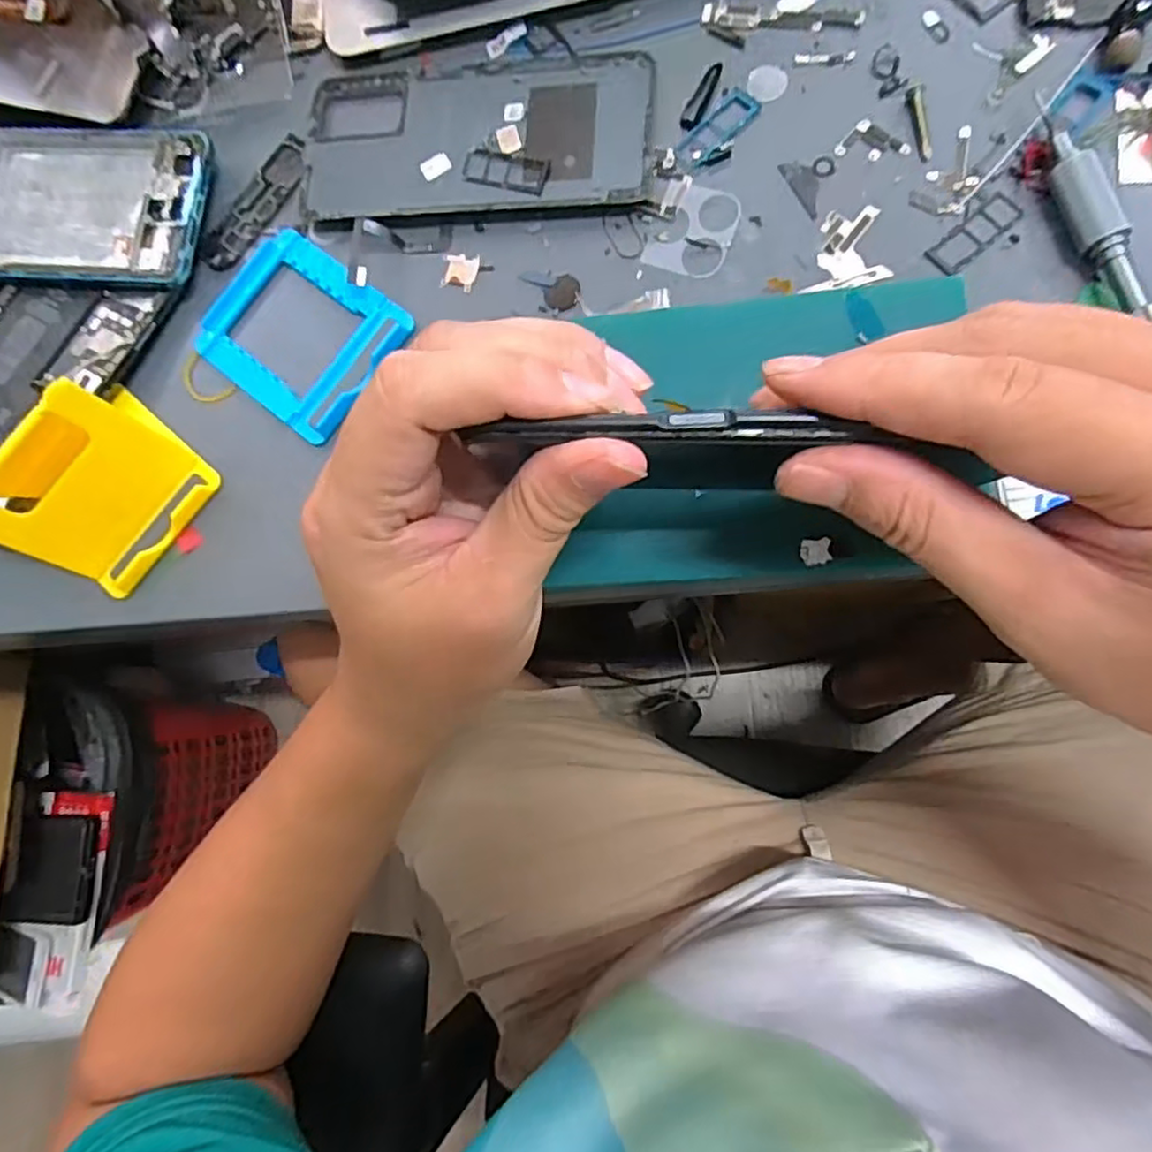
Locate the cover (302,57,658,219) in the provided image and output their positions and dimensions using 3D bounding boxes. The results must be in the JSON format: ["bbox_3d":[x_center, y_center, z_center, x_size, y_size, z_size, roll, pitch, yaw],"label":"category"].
[{"bbox_3d":[-0.046,-0.196,0.301,0.156,0.004,0.072,2,81,9],"label":"cover"}]

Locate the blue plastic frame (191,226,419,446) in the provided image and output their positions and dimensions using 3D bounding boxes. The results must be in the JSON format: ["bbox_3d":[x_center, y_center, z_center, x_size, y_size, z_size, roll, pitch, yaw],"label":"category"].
[{"bbox_3d":[-0.124,-0.109,0.305,0.087,0.006,0.071,38,88,12],"label":"blue plastic frame"}]

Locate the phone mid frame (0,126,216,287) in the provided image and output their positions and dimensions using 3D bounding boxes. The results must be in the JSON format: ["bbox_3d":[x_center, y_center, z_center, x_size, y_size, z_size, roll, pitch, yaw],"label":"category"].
[{"bbox_3d":[-0.252,-0.175,0.320,0.163,0.009,0.077,5,82,9],"label":"phone mid frame"}]

